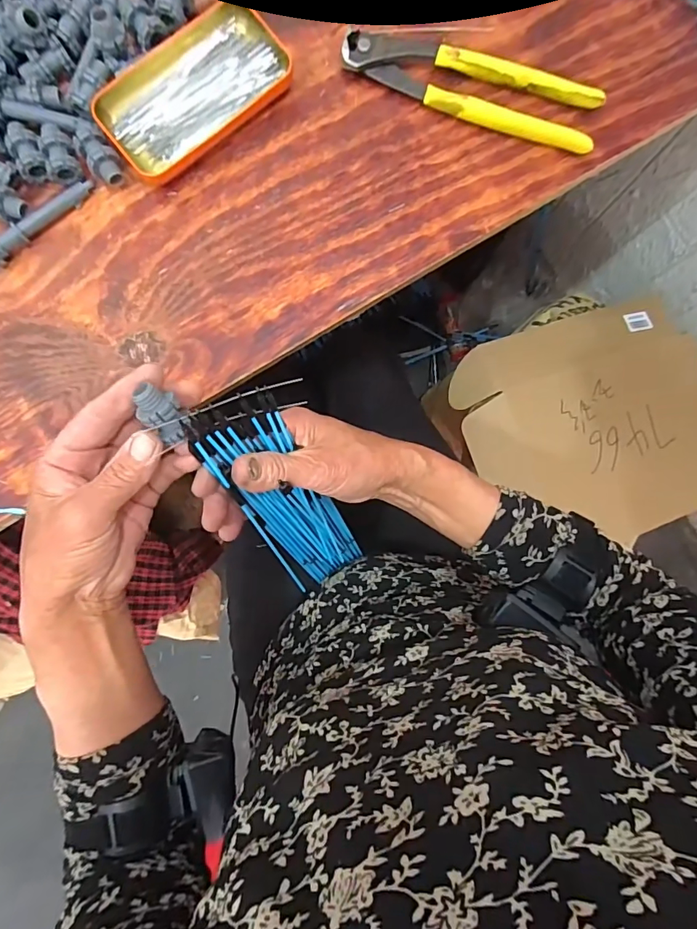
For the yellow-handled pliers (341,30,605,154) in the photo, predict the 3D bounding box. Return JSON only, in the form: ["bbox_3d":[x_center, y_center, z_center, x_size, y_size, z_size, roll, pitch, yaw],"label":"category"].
[{"bbox_3d":[0.095,-0.293,0.352,0.199,0.020,0.048,17,91,-6],"label":"yellow-handled pliers"}]

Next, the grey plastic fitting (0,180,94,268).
[{"bbox_3d":[-0.231,-0.183,0.337,0.091,0.014,0.018,-38,95,-2],"label":"grey plastic fitting"}]

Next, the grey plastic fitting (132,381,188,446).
[{"bbox_3d":[-0.106,-0.028,0.262,0.019,0.019,0.032,-30,95,-3],"label":"grey plastic fitting"}]

